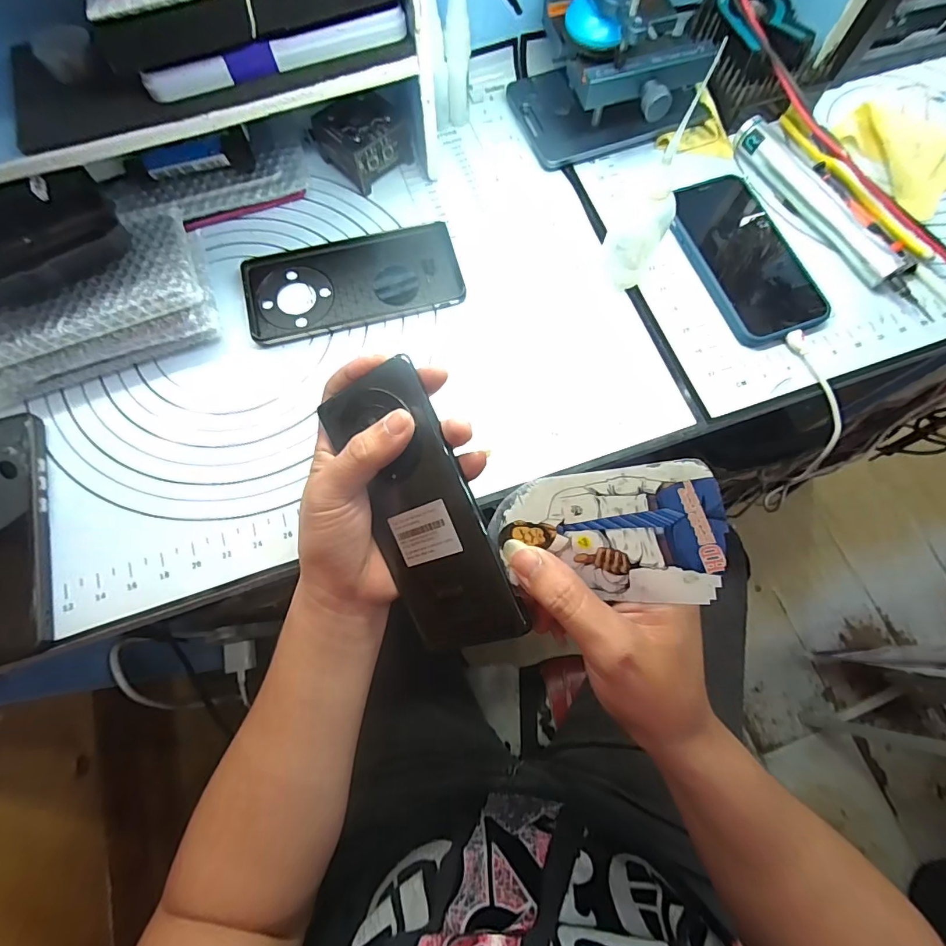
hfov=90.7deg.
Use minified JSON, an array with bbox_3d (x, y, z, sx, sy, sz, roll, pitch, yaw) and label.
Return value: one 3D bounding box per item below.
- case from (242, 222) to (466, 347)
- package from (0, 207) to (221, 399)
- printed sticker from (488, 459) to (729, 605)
[{"bbox_3d":[-0.093,-0.152,0.366,0.163,0.009,0.081,-14,72,-5],"label":"case"},{"bbox_3d":[-0.274,-0.117,0.329,0.168,0.041,0.093,-20,74,-7],"label":"package"},{"bbox_3d":[0.061,0.031,0.221,0.103,0.006,0.066,-9,106,31],"label":"printed sticker"}]

